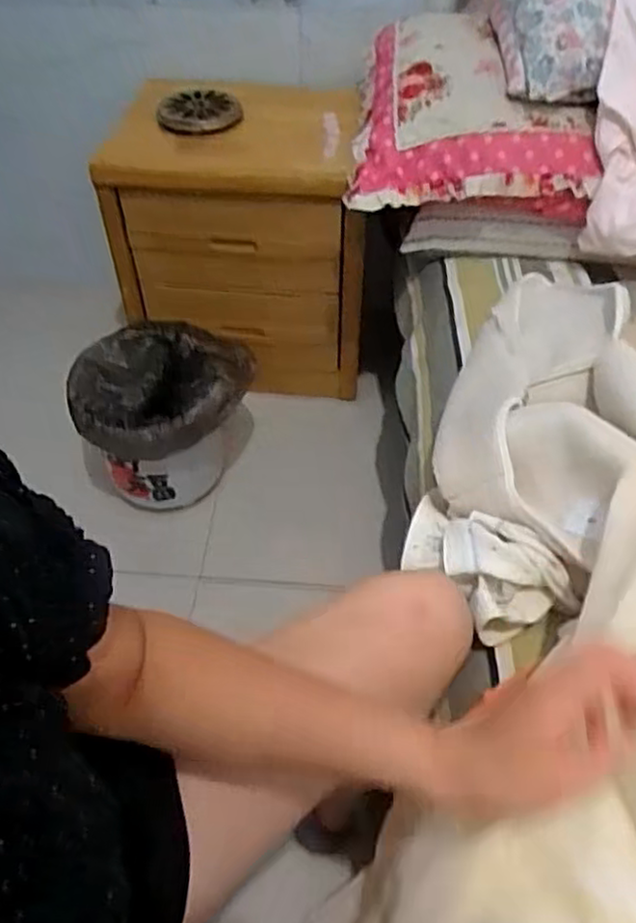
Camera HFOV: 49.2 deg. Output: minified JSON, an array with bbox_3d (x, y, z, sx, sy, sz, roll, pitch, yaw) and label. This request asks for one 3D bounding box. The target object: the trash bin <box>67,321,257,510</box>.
[{"bbox_3d":[-0.249,-0.083,1.236,0.254,0.284,0.306,3,49,4],"label":"trash bin"}]

